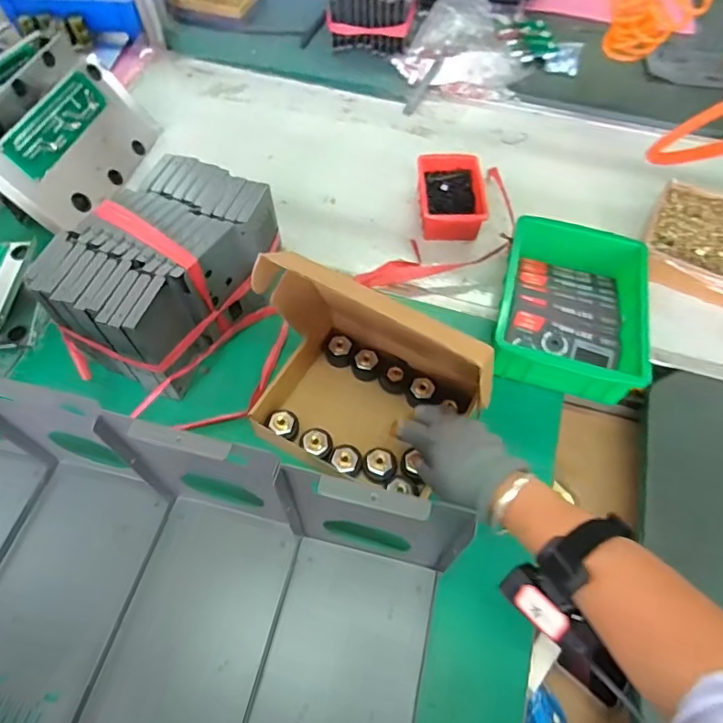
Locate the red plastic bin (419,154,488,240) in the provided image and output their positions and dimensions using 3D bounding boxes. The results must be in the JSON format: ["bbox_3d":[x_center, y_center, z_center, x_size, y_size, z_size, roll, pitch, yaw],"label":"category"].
[{"bbox_3d":[0.141,-0.259,0.808,0.104,0.050,0.149,2,59,1],"label":"red plastic bin"}]

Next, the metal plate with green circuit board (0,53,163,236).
[{"bbox_3d":[-0.434,-0.337,0.796,0.017,0.149,0.290,-5,53,35],"label":"metal plate with green circuit board"}]

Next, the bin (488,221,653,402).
[{"bbox_3d":[0.274,-0.072,0.680,0.173,0.074,0.244,15,60,8],"label":"bin"}]

